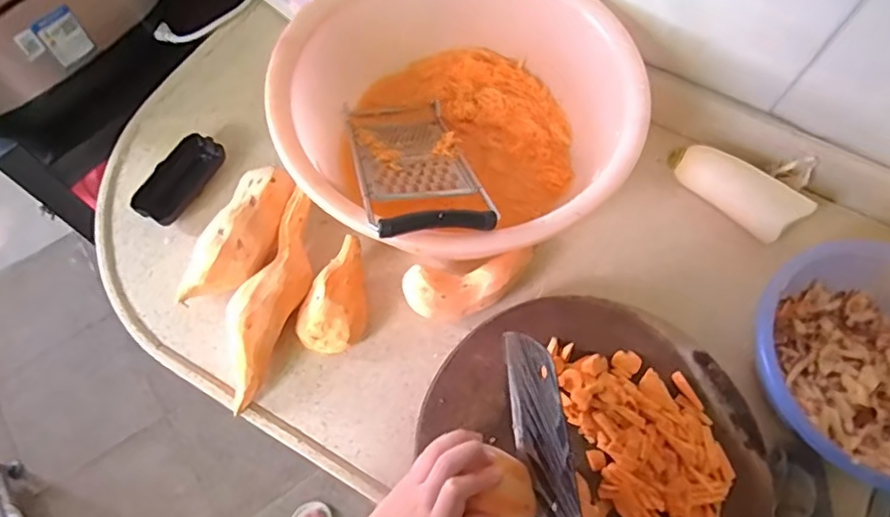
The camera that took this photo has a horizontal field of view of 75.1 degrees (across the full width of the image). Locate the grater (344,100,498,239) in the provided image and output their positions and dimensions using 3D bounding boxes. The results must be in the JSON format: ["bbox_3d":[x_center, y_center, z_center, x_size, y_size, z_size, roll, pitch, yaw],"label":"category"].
[{"bbox_3d":[-0.034,-0.101,0.579,0.108,0.014,0.262,-5,36,-12],"label":"grater"}]

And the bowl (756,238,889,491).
[{"bbox_3d":[0.393,0.095,0.540,0.215,0.071,0.209,1,66,-1],"label":"bowl"}]

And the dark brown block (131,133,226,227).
[{"bbox_3d":[-0.292,-0.087,0.637,0.049,0.028,0.110,24,67,9],"label":"dark brown block"}]

